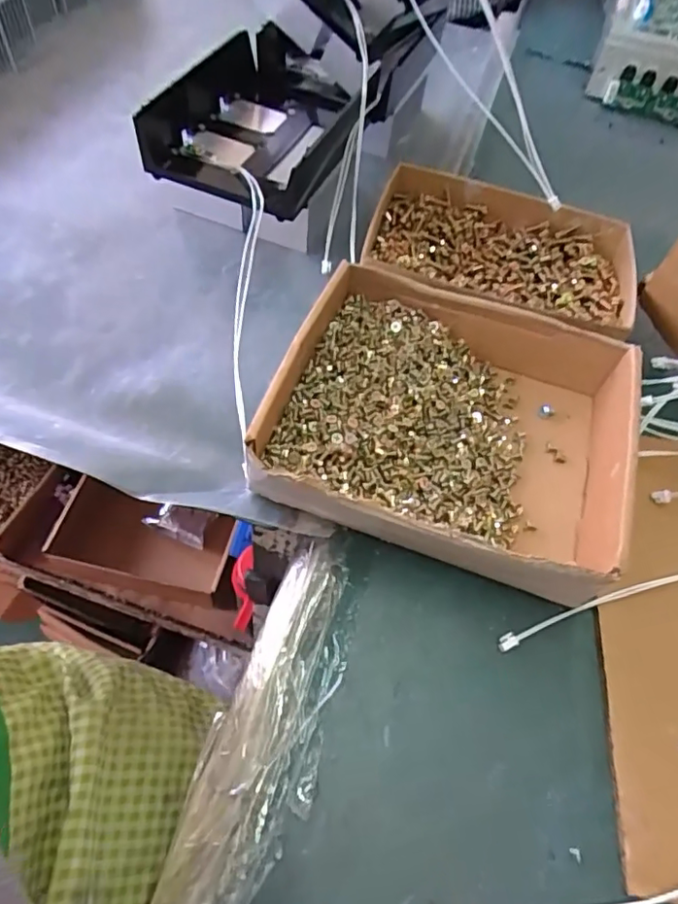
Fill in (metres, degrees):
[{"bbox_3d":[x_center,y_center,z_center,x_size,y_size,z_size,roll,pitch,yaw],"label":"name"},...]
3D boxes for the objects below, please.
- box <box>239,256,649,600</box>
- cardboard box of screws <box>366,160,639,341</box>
[{"bbox_3d":[0.075,-0.020,0.371,0.221,0.049,0.192,19,57,6],"label":"box"},{"bbox_3d":[0.130,-0.158,0.465,0.213,0.045,0.157,19,57,6],"label":"cardboard box of screws"}]

